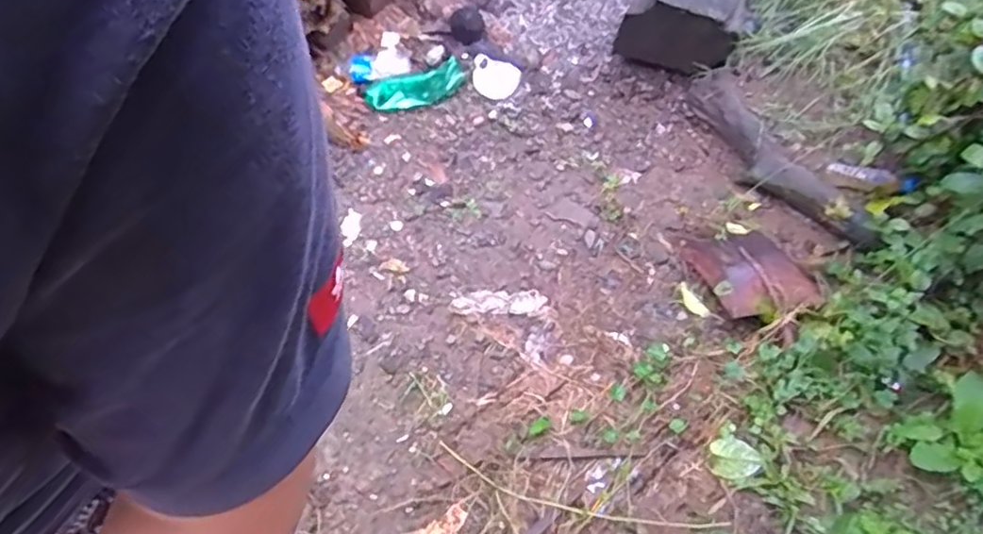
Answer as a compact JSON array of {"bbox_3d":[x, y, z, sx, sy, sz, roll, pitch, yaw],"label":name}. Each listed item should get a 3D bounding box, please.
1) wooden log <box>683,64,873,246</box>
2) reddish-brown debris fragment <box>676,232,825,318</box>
[{"bbox_3d":[0.680,-0.270,1.576,0.107,0.103,0.616,-20,57,-21],"label":"wooden log"},{"bbox_3d":[0.559,0.008,1.404,0.224,0.035,0.247,-10,45,-16],"label":"reddish-brown debris fragment"}]

